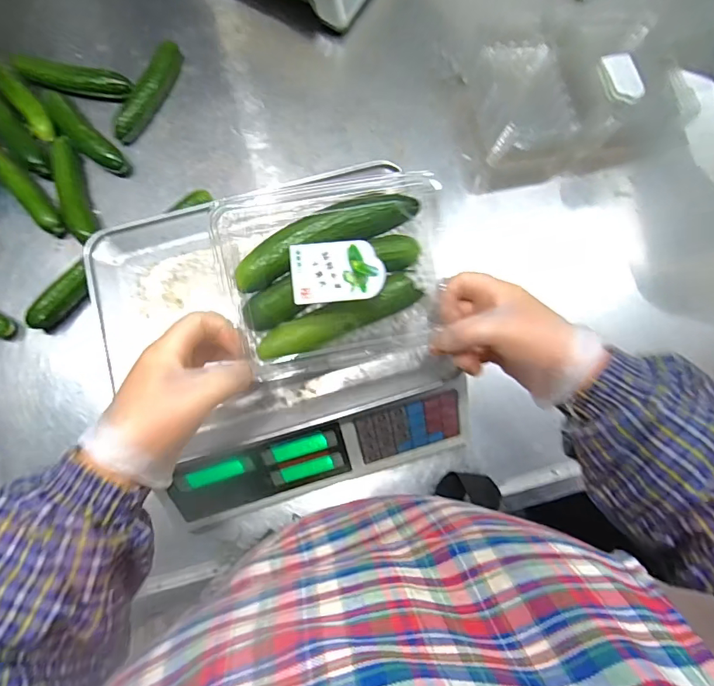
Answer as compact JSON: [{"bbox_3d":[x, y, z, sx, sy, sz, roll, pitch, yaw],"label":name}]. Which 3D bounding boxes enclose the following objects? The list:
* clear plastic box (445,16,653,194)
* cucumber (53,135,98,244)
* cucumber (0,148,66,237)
[{"bbox_3d":[0.267,-0.318,0.596,0.264,0.078,0.168,-10,78,-3],"label":"clear plastic box"},{"bbox_3d":[-0.356,-0.193,0.574,0.026,0.030,0.150,-20,79,-5],"label":"cucumber"},{"bbox_3d":[-0.414,-0.191,0.576,0.027,0.026,0.149,-42,81,-9],"label":"cucumber"}]

